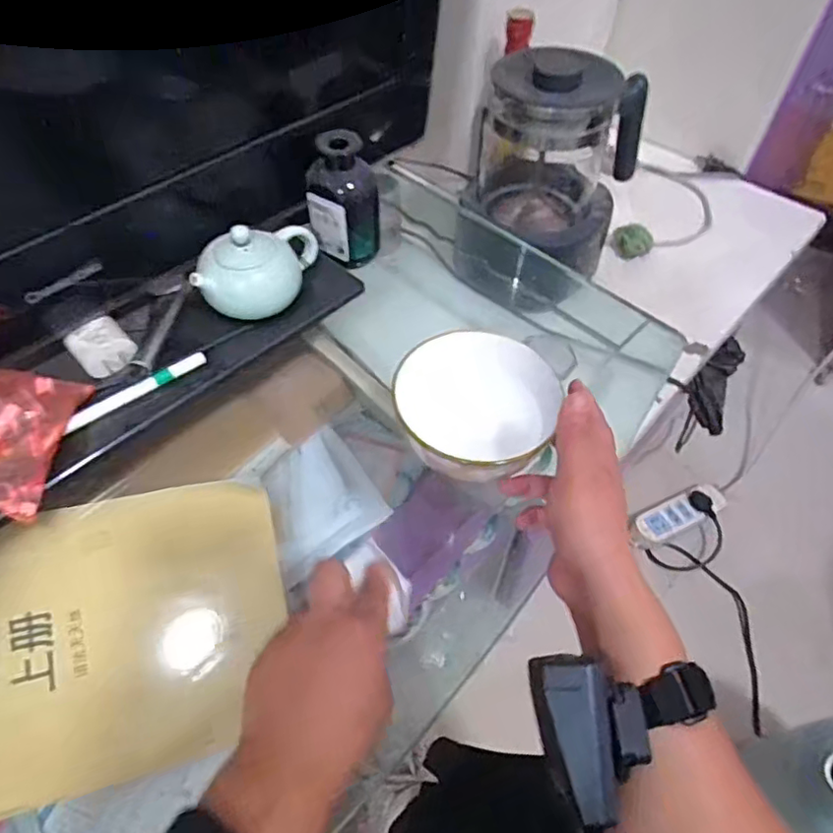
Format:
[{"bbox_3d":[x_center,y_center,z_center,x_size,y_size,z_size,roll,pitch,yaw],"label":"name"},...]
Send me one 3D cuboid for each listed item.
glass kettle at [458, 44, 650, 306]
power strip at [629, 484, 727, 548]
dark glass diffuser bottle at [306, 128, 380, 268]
[{"bbox_3d":[0.136,-0.245,0.649,0.177,0.228,0.158,13,54,8],"label":"glass kettle"},{"bbox_3d":[0.427,0.159,0.970,0.181,0.024,0.061,-18,56,-15],"label":"power strip"},{"bbox_3d":[-0.066,-0.194,0.536,0.057,0.106,0.049,-37,63,-25],"label":"dark glass diffuser bottle"}]

